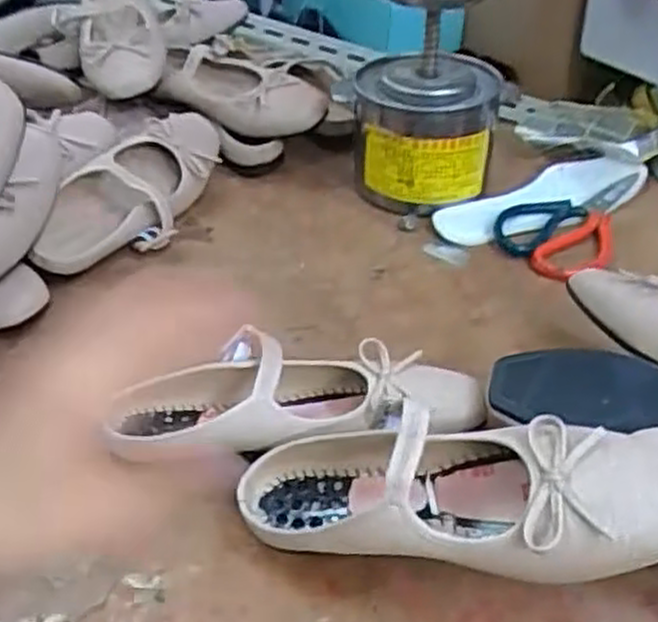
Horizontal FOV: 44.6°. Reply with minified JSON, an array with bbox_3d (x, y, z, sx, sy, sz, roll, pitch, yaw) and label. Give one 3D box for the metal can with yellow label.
[{"bbox_3d":[0.092,-0.170,0.768,0.132,0.118,0.122,1,38,2],"label":"metal can with yellow label"}]

